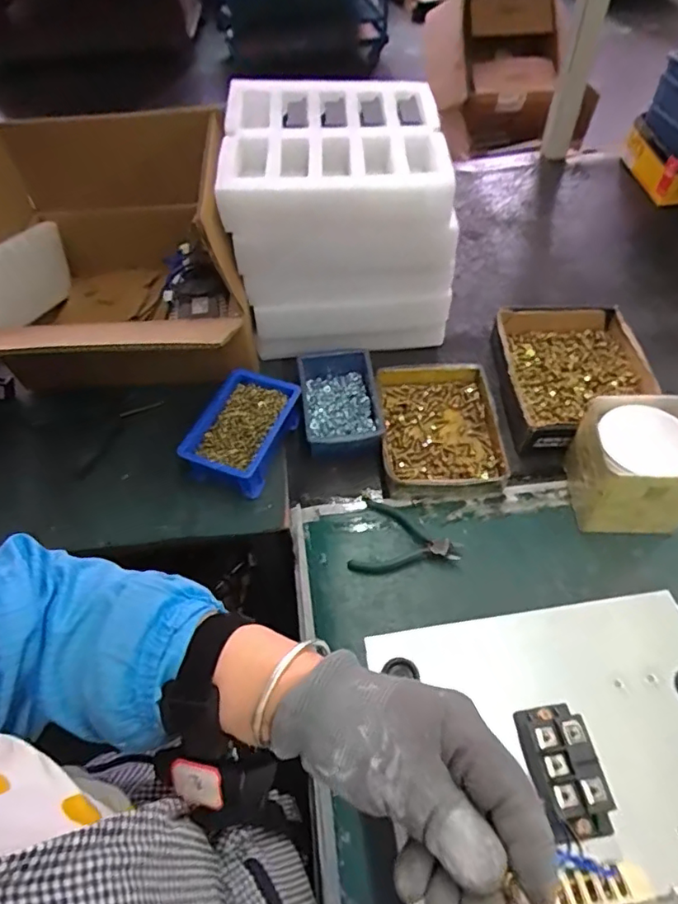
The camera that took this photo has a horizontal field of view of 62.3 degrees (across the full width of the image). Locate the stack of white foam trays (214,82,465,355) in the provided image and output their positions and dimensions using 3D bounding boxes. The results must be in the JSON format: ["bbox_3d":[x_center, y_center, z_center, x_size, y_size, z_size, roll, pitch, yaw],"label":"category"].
[{"bbox_3d":[-0.001,-0.288,0.741,0.259,0.259,0.246,-7,54,-2],"label":"stack of white foam trays"}]

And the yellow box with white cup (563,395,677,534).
[{"bbox_3d":[0.320,0.014,0.606,0.111,0.105,0.115,2,54,4],"label":"yellow box with white cup"}]

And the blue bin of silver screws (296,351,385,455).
[{"bbox_3d":[0.003,-0.059,0.711,0.097,0.050,0.154,-7,54,-2],"label":"blue bin of silver screws"}]

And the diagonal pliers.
[{"bbox_3d":[0.074,0.100,0.610,0.111,0.014,0.088,14,56,12],"label":"diagonal pliers"}]

